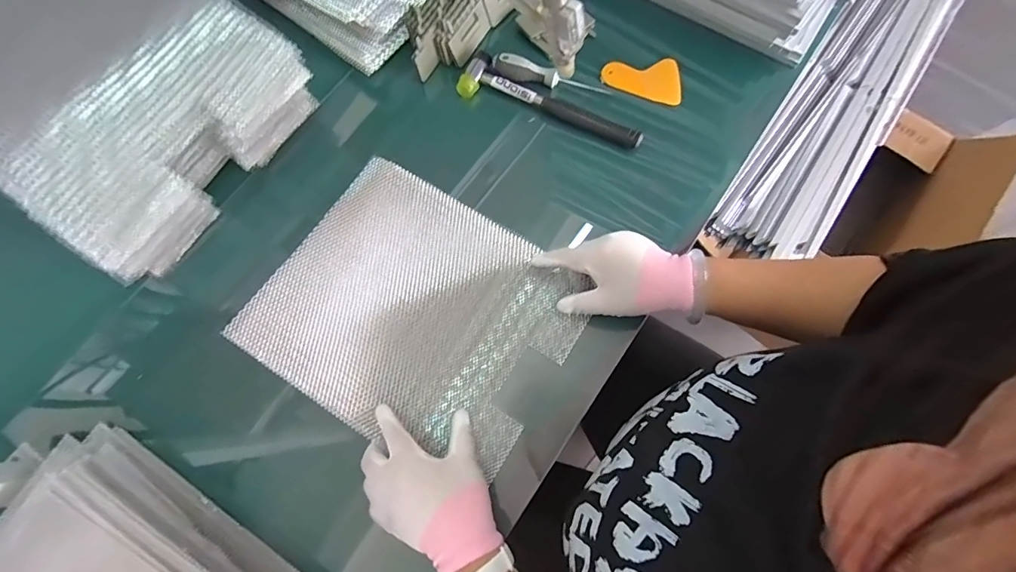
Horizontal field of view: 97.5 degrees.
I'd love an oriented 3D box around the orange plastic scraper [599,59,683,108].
[{"bbox_3d":[0.178,-0.273,0.595,0.099,0.009,0.067,2,74,2],"label":"orange plastic scraper"}]

